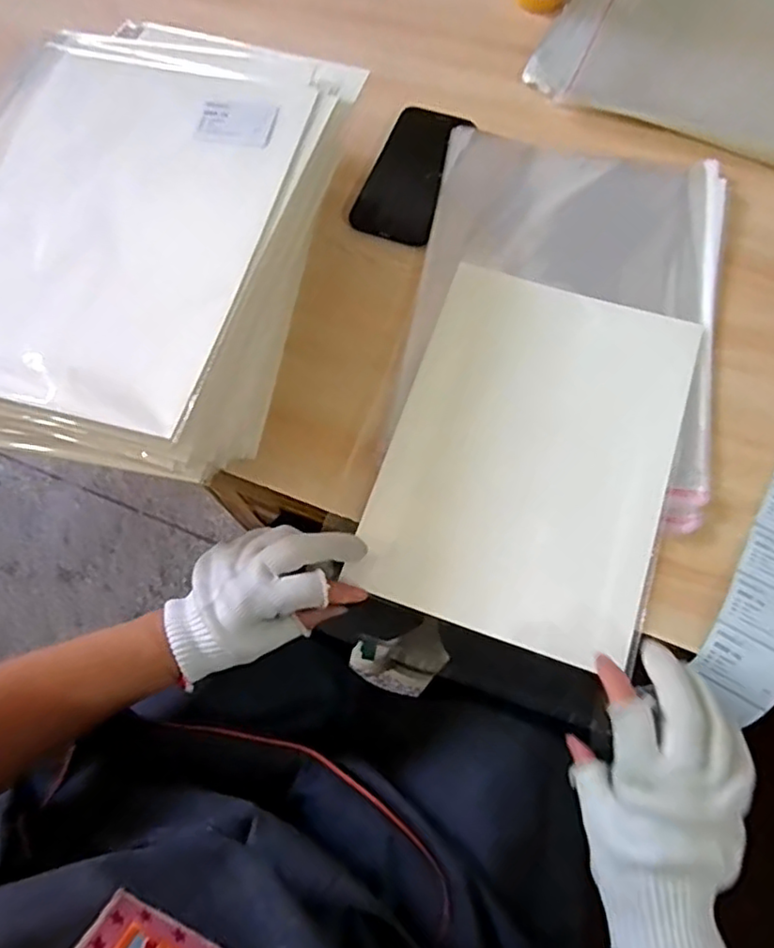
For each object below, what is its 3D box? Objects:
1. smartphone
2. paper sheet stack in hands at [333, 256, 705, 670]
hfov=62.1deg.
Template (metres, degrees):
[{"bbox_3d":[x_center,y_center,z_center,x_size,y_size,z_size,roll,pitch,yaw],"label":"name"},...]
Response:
[{"bbox_3d":[0.025,-0.280,0.597,0.072,0.012,0.150,21,73,10],"label":"smartphone"},{"bbox_3d":[0.112,-0.018,0.496,0.208,0.011,0.284,19,75,8],"label":"paper sheet stack in hands"}]

